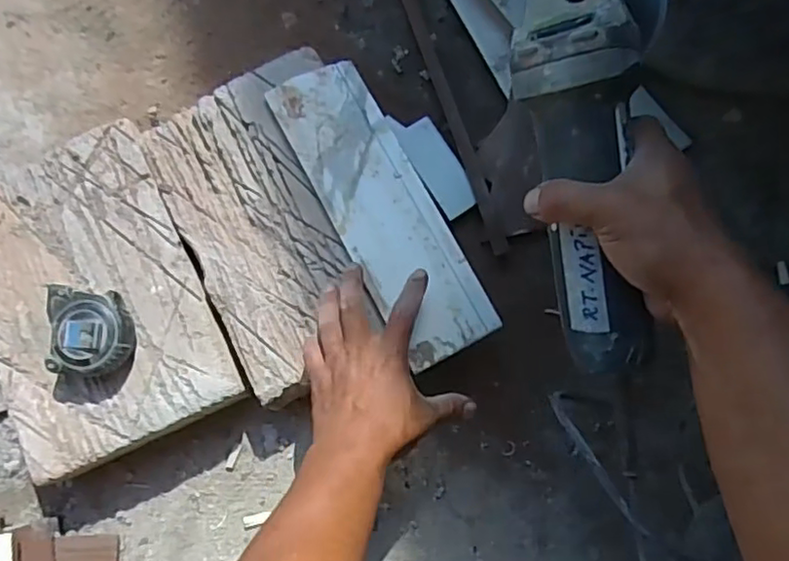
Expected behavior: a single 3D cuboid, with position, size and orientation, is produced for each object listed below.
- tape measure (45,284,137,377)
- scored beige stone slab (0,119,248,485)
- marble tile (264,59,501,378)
[{"bbox_3d":[-0.272,0.045,0.572,0.073,0.039,0.080,1,80,1],"label":"tape measure"},{"bbox_3d":[-0.288,0.015,0.599,0.195,0.017,0.290,-25,80,-3],"label":"scored beige stone slab"},{"bbox_3d":[-0.013,-0.069,0.594,0.092,0.006,0.299,-30,80,-4],"label":"marble tile"}]

